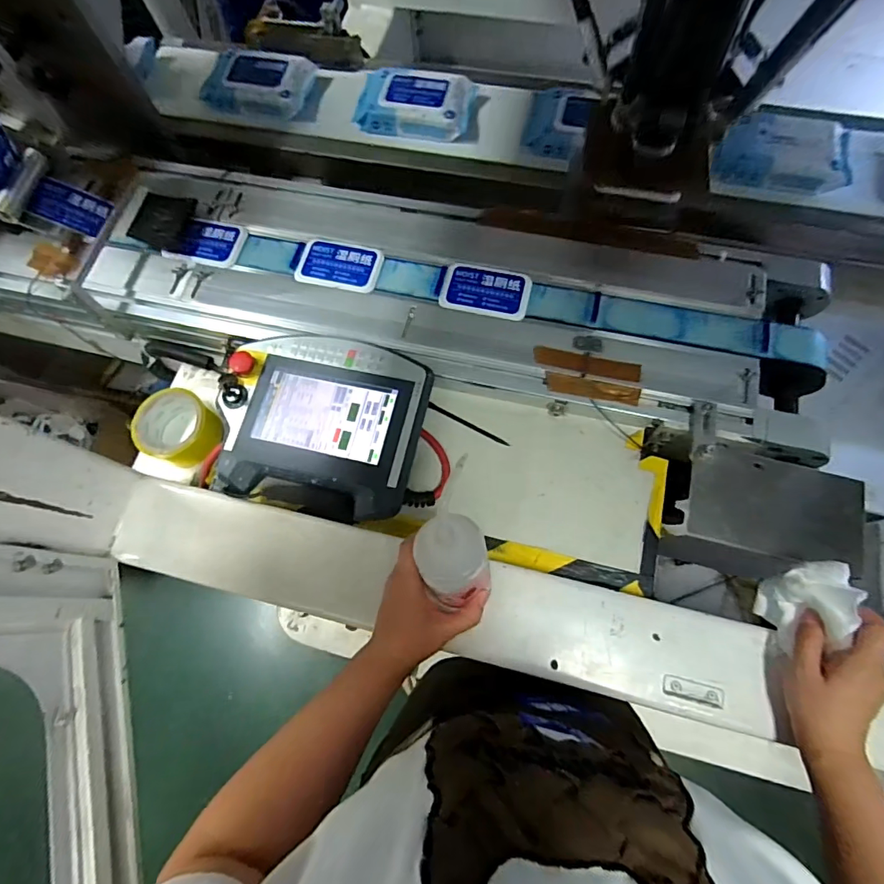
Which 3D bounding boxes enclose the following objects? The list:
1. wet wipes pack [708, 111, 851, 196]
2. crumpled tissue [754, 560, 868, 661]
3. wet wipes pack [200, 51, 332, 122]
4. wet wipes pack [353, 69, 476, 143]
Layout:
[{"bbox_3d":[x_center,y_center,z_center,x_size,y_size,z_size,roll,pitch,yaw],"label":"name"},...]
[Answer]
[{"bbox_3d":[0.486,-0.424,0.695,0.183,0.033,0.133,4,71,4],"label":"wet wipes pack"},{"bbox_3d":[0.341,0.149,0.445,0.044,0.095,0.075,5,70,4],"label":"crumpled tissue"},{"bbox_3d":[-0.293,-0.587,0.795,0.197,0.041,0.104,9,72,6],"label":"wet wipes pack"},{"bbox_3d":[-0.041,-0.536,0.763,0.177,0.035,0.111,10,72,6],"label":"wet wipes pack"}]

